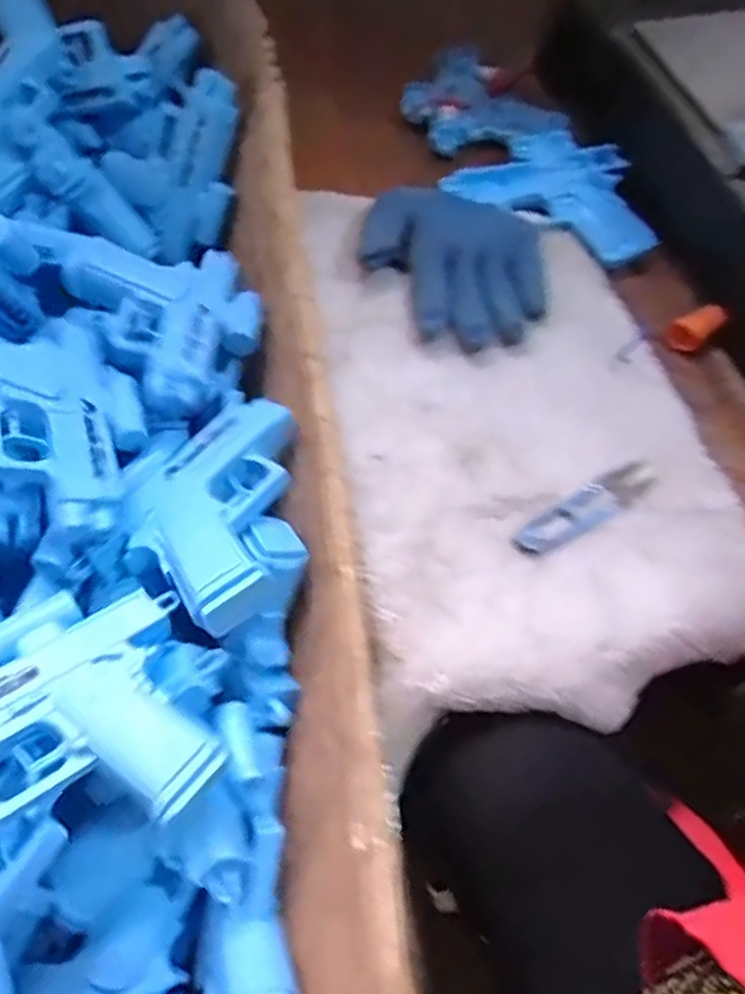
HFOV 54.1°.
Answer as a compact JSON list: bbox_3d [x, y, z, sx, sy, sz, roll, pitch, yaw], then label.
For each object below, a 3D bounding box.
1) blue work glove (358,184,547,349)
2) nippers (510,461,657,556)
[{"bbox_3d":[0.056,-0.162,0.500,0.125,0.023,0.127,5,61,0],"label":"blue work glove"},{"bbox_3d":[0.124,0.006,0.423,0.102,0.011,0.024,-30,67,-18],"label":"nippers"}]

